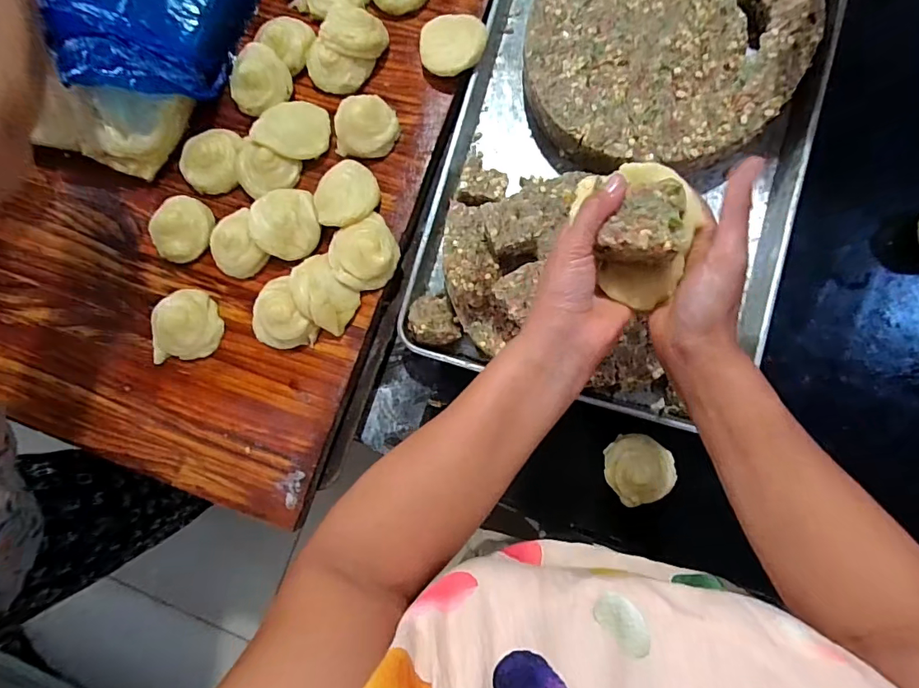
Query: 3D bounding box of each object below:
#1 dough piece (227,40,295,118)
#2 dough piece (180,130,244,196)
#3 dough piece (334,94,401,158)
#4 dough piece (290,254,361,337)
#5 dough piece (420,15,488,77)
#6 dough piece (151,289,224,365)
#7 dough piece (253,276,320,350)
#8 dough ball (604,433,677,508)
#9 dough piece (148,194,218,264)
[{"bbox_3d":[-0.256,-0.337,0.600,0.076,0.033,0.072,0,84,5],"label":"dough piece"},{"bbox_3d":[-0.315,-0.232,0.607,0.080,0.024,0.079,0,84,5],"label":"dough piece"},{"bbox_3d":[-0.114,-0.270,0.587,0.076,0.036,0.071,0,84,5],"label":"dough piece"},{"bbox_3d":[-0.163,-0.061,0.565,0.060,0.021,0.094,-43,83,0],"label":"dough piece"},{"bbox_3d":[-0.010,-0.362,0.588,0.080,0.032,0.071,13,87,4],"label":"dough piece"},{"bbox_3d":[-0.340,-0.023,0.587,0.085,0.031,0.084,-5,84,4],"label":"dough piece"},{"bbox_3d":[-0.216,-0.031,0.569,0.070,0.030,0.089,-32,83,1],"label":"dough piece"},{"bbox_3d":[0.208,0.145,0.557,0.075,0.048,0.076,0,84,5],"label":"dough ball"},{"bbox_3d":[-0.346,-0.142,0.598,0.070,0.026,0.079,42,89,7],"label":"dough piece"}]

